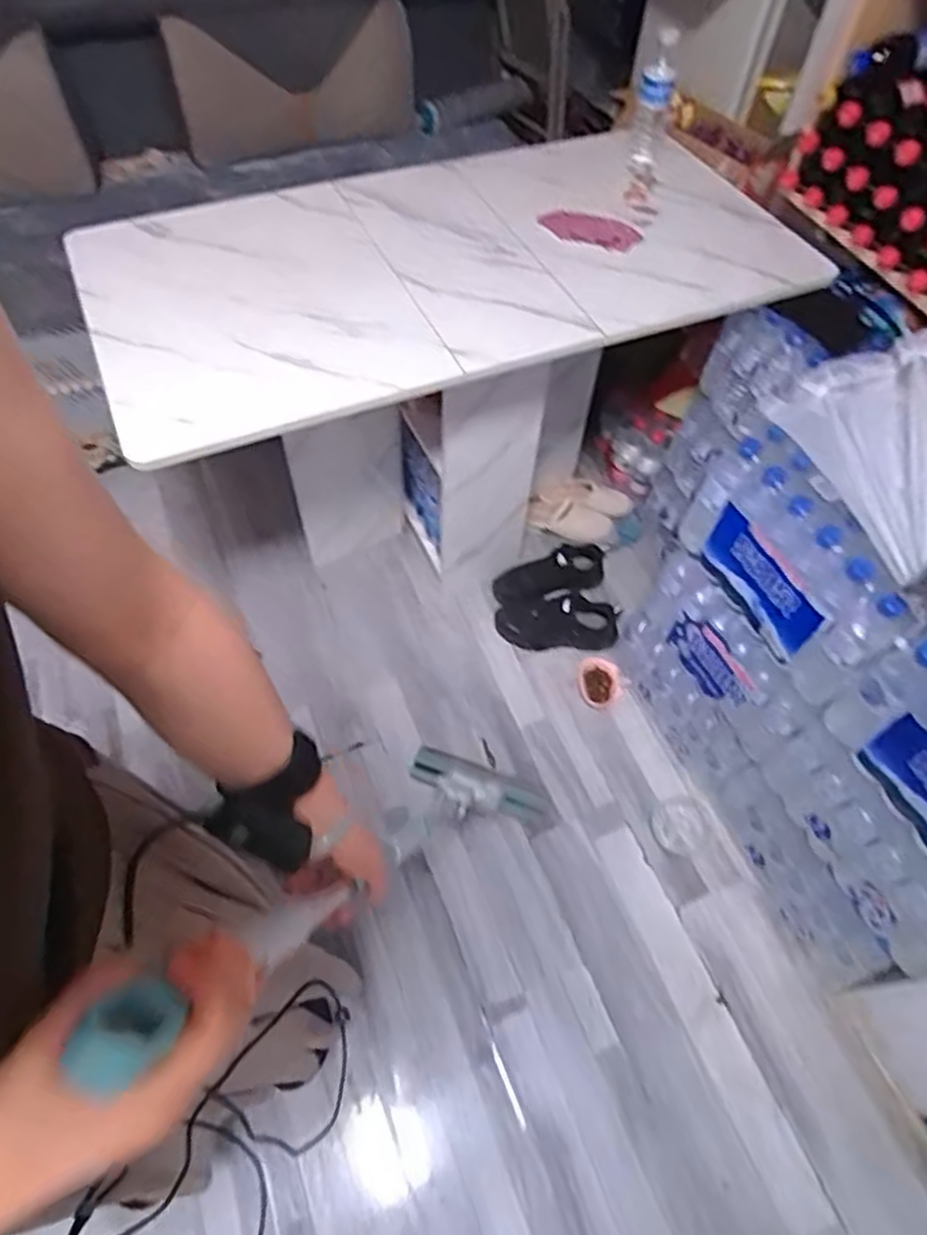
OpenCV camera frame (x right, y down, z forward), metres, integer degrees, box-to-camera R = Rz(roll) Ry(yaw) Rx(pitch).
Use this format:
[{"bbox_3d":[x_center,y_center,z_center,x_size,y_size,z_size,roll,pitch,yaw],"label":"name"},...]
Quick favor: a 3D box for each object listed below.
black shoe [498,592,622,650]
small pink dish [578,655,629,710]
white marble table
[{"bbox_3d":[0.205,0.008,1.549,0.257,0.098,0.106,7,57,1],"label":"black shoe"},{"bbox_3d":[0.286,0.135,1.489,0.107,0.053,0.100,2,55,-2],"label":"small pink dish"},{"bbox_3d":[-0.025,-0.408,1.443,1.060,0.745,0.556,-18,60,-14],"label":"white marble table"}]

